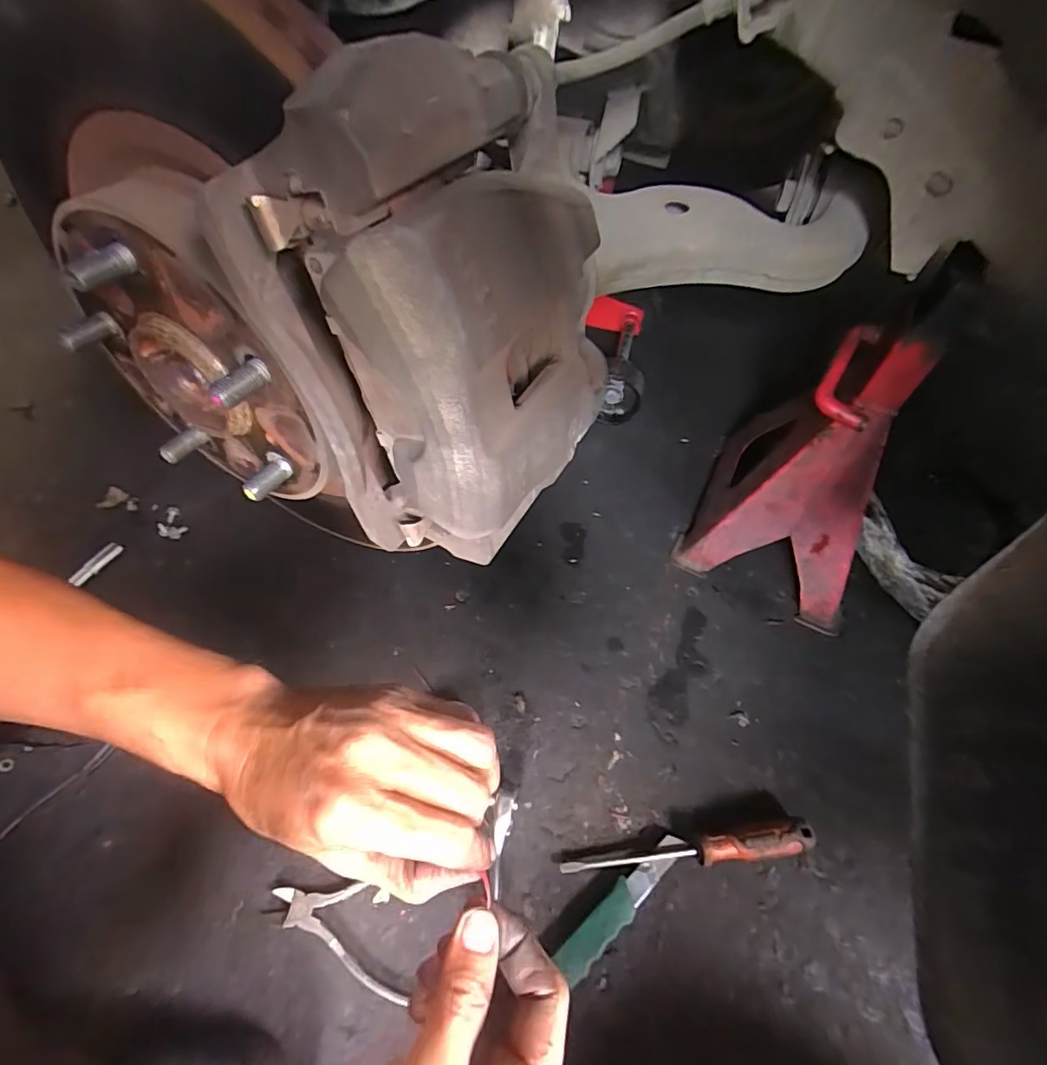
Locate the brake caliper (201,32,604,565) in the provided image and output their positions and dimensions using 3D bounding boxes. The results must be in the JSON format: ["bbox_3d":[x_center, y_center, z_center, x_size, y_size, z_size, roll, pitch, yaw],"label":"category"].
[{"bbox_3d":[-0.026,-0.084,0.225,0.102,0.169,0.126,33,59,19],"label":"brake caliper"}]

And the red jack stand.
[{"bbox_3d":[0.339,-0.093,0.580,0.196,0.328,0.222,26,56,14],"label":"red jack stand"}]

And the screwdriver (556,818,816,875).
[{"bbox_3d":[0.149,0.287,0.471,0.224,0.030,0.026,-5,55,-8],"label":"screwdriver"}]

